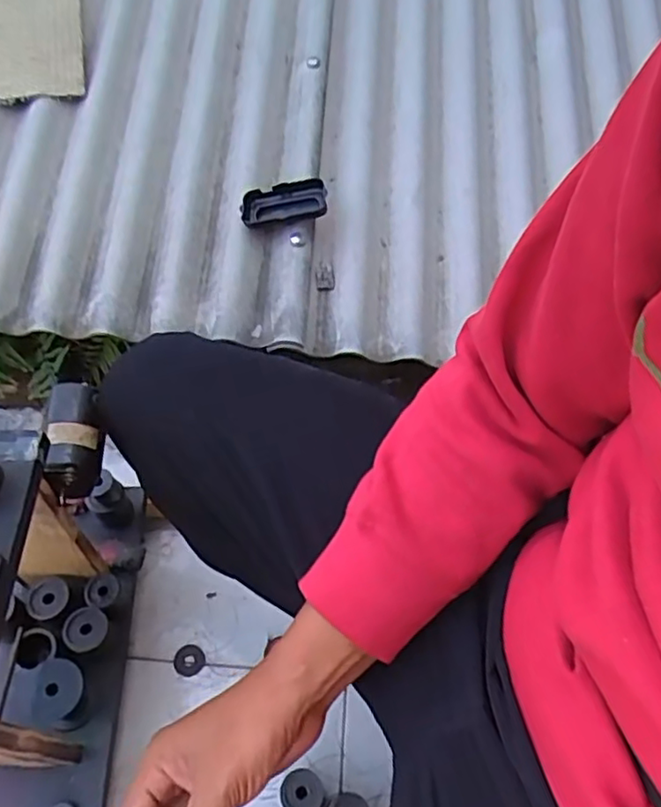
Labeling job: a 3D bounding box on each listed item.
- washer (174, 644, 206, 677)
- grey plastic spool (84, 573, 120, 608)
[{"bbox_3d":[-0.166,0.302,0.747,0.036,0.004,0.034,2,57,-3],"label":"washer"},{"bbox_3d":[-0.245,0.205,0.686,0.035,0.030,0.036,40,63,20],"label":"grey plastic spool"}]

